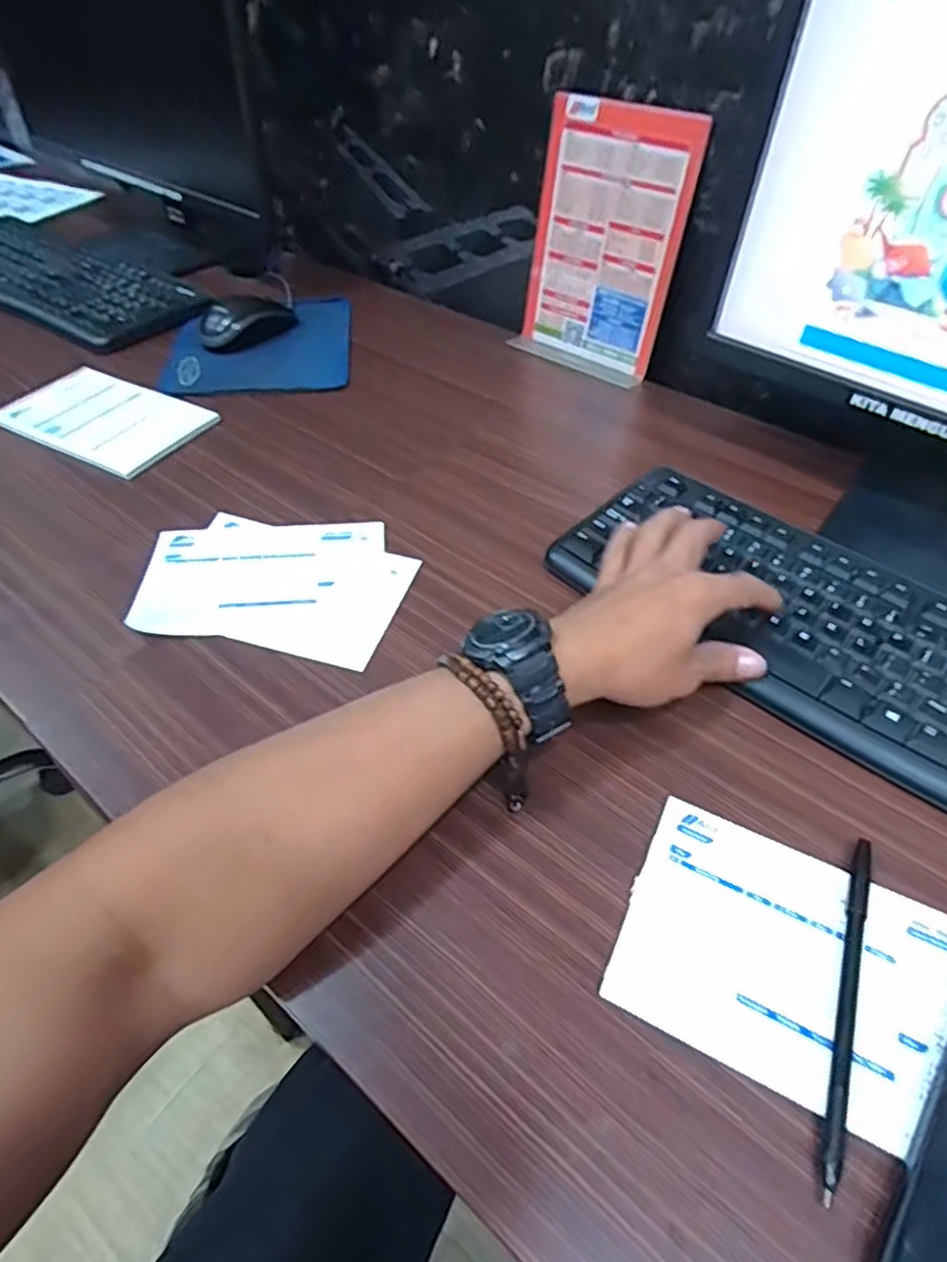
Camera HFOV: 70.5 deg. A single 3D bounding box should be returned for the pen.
[{"bbox_3d":[0.161,0.157,0.288,0.008,0.006,0.149,20,51,17],"label":"pen"}]

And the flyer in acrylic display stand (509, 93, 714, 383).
[{"bbox_3d":[0.118,-0.358,0.632,0.149,0.206,0.061,26,53,21],"label":"flyer in acrylic display stand"}]

